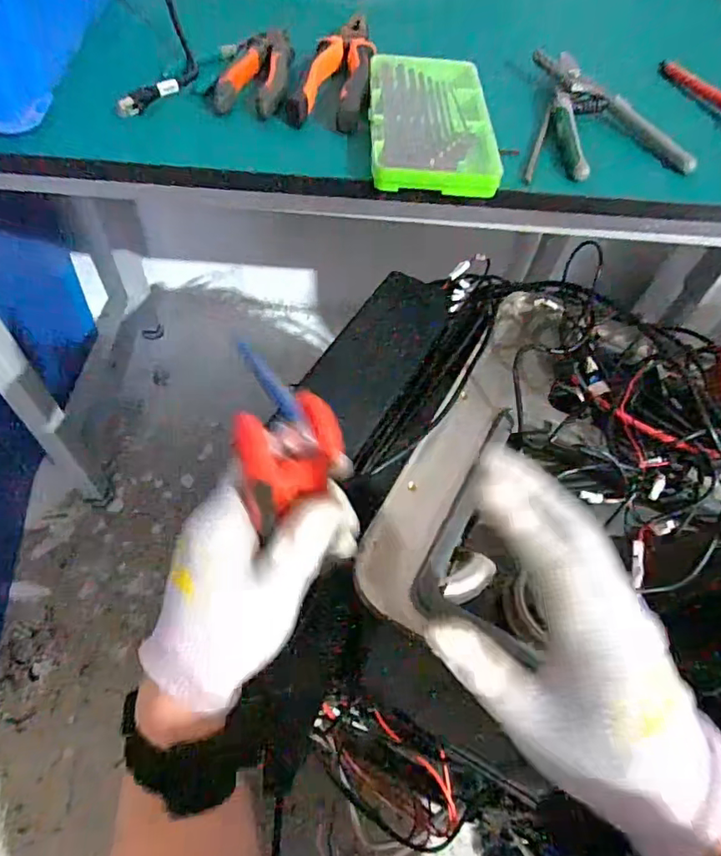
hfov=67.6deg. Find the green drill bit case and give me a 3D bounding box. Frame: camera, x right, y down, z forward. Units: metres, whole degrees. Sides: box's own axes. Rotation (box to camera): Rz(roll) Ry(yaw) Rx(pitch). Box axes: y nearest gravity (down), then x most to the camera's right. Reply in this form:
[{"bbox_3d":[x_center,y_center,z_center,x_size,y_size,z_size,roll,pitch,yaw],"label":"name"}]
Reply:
[{"bbox_3d":[0.058,-0.260,0.453,0.099,0.018,0.195,3,55,-3],"label":"green drill bit case"}]

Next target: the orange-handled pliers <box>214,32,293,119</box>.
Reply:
[{"bbox_3d":[-0.092,-0.326,0.484,0.058,0.022,0.145,3,55,-4],"label":"orange-handled pliers"}]

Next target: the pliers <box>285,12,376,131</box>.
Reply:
[{"bbox_3d":[-0.013,-0.334,0.495,0.059,0.025,0.192,12,55,3],"label":"pliers"}]

